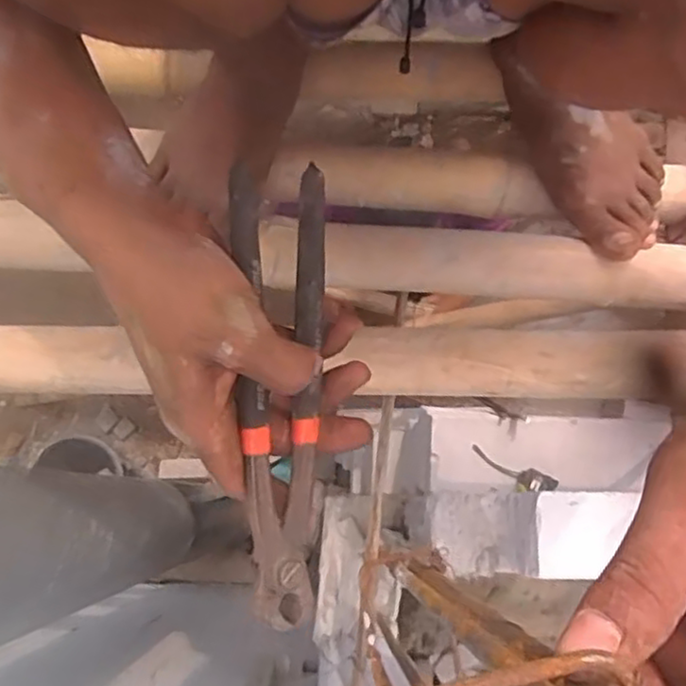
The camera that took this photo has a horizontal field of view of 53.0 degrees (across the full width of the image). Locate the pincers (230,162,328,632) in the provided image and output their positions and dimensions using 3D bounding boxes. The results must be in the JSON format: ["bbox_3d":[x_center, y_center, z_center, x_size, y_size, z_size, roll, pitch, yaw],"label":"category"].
[{"bbox_3d":[-0.033,0.026,0.334,0.054,0.020,0.220,-1,92,-42],"label":"pincers"}]

